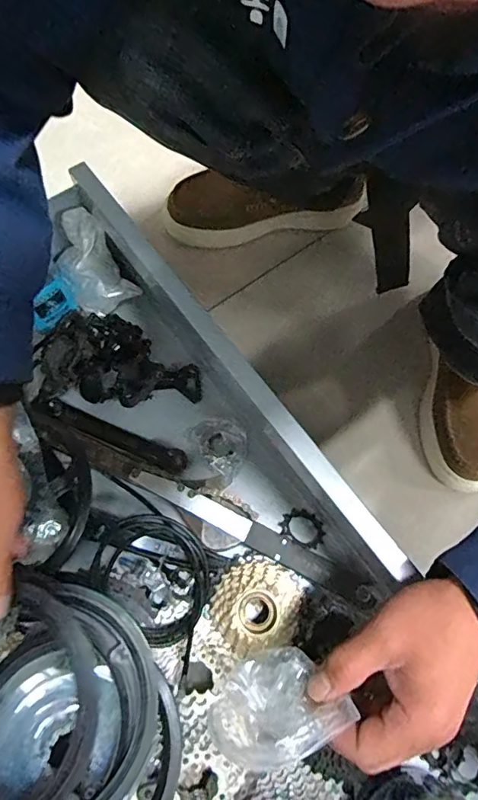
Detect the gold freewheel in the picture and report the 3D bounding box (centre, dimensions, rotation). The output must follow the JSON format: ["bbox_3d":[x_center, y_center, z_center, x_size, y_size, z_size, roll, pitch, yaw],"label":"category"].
[{"bbox_3d":[0.018,0.203,0.485,0.087,0.031,0.088,24,72,6],"label":"gold freewheel"}]

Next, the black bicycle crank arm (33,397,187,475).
[{"bbox_3d":[-0.142,0.038,0.552,0.173,0.030,0.028,21,72,5],"label":"black bicycle crank arm"}]

